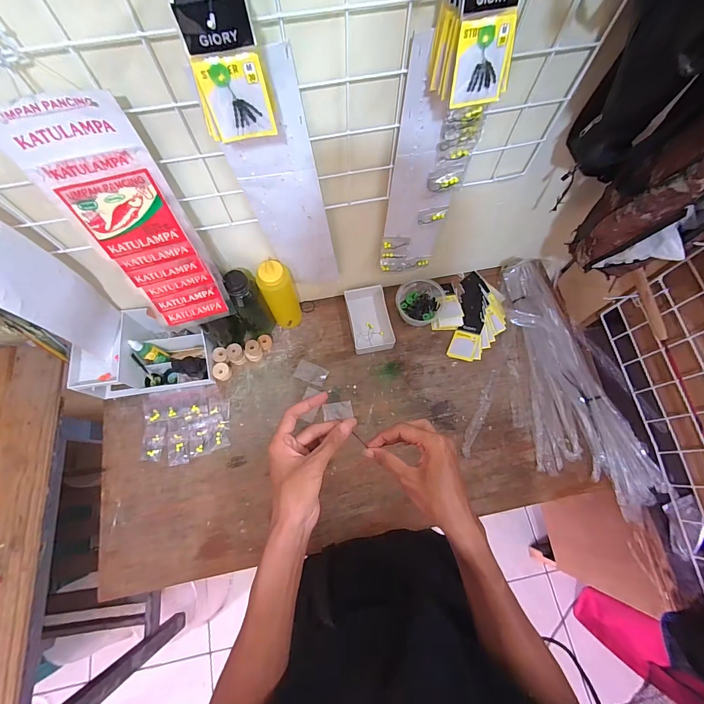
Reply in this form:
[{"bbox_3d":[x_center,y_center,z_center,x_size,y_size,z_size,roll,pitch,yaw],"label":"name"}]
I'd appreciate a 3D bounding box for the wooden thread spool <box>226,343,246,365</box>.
[{"bbox_3d":[-0.241,0.005,0.736,0.036,0.039,0.034,0,70,0],"label":"wooden thread spool"}]

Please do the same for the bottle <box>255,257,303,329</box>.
[{"bbox_3d":[-0.137,-0.107,0.690,0.066,0.194,0.053,-24,72,-8],"label":"bottle"}]

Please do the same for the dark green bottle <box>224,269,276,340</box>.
[{"bbox_3d":[-0.199,-0.090,0.692,0.064,0.189,0.062,0,70,0],"label":"dark green bottle"}]

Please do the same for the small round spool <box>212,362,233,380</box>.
[{"bbox_3d":[-0.268,0.041,0.732,0.030,0.027,0.033,0,70,0],"label":"small round spool"}]

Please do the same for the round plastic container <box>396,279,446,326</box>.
[{"bbox_3d":[0.145,-0.104,0.763,0.102,0.055,0.094,-17,71,-5],"label":"round plastic container"}]

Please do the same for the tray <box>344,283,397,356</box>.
[{"bbox_3d":[0.038,-0.070,0.761,0.084,0.036,0.139,-11,71,-3],"label":"tray"}]

